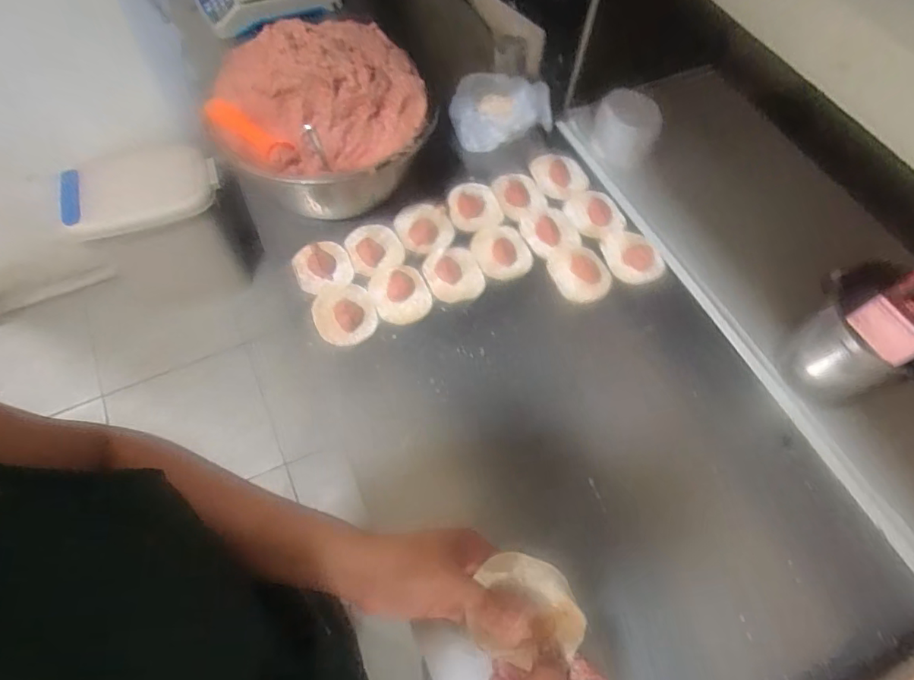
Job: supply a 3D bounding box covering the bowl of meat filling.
[{"bbox_3d":[-0.172,-0.277,0.672,0.258,0.183,0.216,-15,63,-9],"label":"bowl of meat filling"}]

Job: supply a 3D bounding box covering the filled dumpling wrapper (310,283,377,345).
[{"bbox_3d":[-0.140,-0.035,0.641,0.074,0.013,0.081,-17,64,-10],"label":"filled dumpling wrapper"}]

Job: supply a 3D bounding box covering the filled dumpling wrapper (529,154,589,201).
[{"bbox_3d":[0.155,-0.243,0.769,0.080,0.010,0.090,-12,63,-8],"label":"filled dumpling wrapper"}]

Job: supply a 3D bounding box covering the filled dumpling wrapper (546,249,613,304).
[{"bbox_3d":[0.164,-0.086,0.685,0.077,0.012,0.078,1,62,-1],"label":"filled dumpling wrapper"}]

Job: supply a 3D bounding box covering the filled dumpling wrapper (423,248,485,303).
[{"bbox_3d":[-0.004,-0.087,0.676,0.074,0.007,0.078,-7,62,-5],"label":"filled dumpling wrapper"}]

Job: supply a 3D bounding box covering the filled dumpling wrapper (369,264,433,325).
[{"bbox_3d":[-0.073,-0.061,0.660,0.071,0.007,0.084,-19,64,-11],"label":"filled dumpling wrapper"}]

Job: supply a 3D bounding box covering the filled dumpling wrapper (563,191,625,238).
[{"bbox_3d":[0.197,-0.178,0.731,0.076,0.008,0.080,1,62,-1],"label":"filled dumpling wrapper"}]

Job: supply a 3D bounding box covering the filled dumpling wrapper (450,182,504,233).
[{"bbox_3d":[0.025,-0.186,0.728,0.070,0.008,0.080,-11,63,-7],"label":"filled dumpling wrapper"}]

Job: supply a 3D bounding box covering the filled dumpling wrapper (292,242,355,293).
[{"bbox_3d":[-0.177,-0.101,0.677,0.073,0.019,0.079,-17,64,-10],"label":"filled dumpling wrapper"}]

